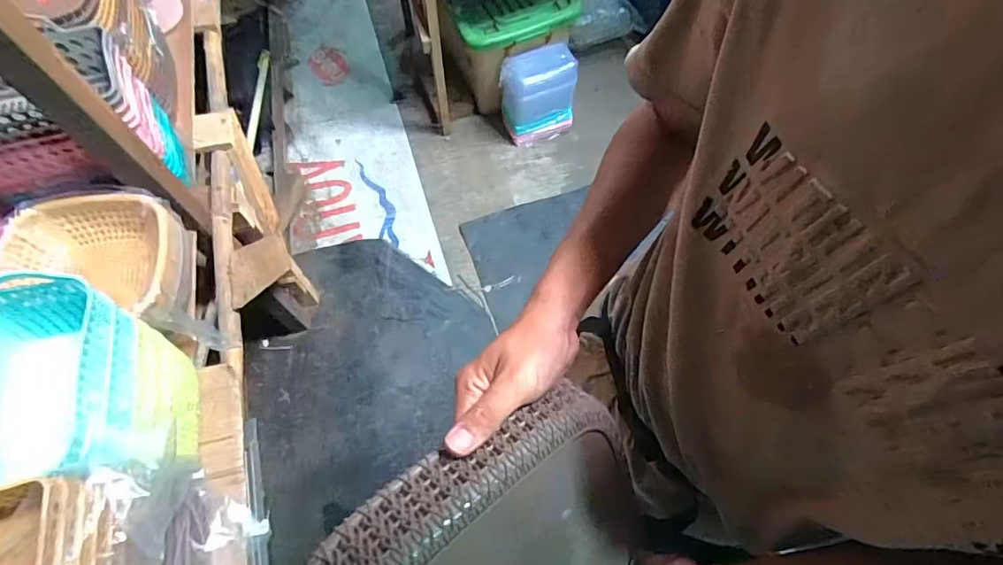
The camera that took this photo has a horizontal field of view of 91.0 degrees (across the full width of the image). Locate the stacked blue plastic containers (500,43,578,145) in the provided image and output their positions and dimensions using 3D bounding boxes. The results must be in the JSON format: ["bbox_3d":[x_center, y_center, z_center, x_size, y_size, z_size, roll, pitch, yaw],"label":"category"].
[{"bbox_3d":[0.113,-0.611,1.649,0.248,0.266,0.153,-23,68,-10],"label":"stacked blue plastic containers"}]

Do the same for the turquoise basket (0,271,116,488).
[{"bbox_3d":[-0.545,0.124,0.594,0.167,0.142,0.220,-16,67,-7],"label":"turquoise basket"}]

